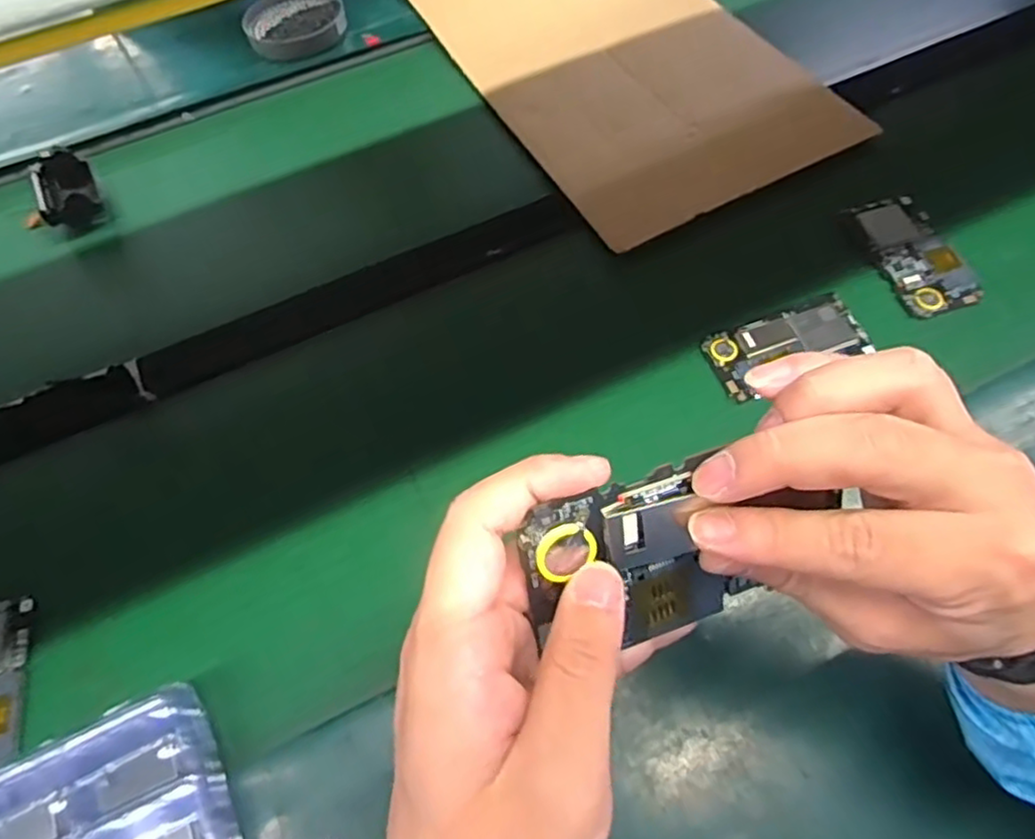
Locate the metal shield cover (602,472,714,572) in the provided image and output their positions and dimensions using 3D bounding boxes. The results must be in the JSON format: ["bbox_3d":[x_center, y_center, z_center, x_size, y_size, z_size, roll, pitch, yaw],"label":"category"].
[{"bbox_3d":[0.045,0.035,0.225,0.032,0.029,0.004,-15,23,-10],"label":"metal shield cover"}]

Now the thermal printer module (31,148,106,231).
[{"bbox_3d":[-0.443,-0.226,0.673,0.055,0.047,0.073,-28,63,-11],"label":"thermal printer module"}]

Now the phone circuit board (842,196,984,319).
[{"bbox_3d":[0.340,-0.144,0.587,0.063,0.009,0.125,-14,61,-4],"label":"phone circuit board"}]

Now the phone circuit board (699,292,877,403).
[{"bbox_3d":[0.218,-0.062,0.551,0.125,0.006,0.062,-18,61,-6],"label":"phone circuit board"}]

